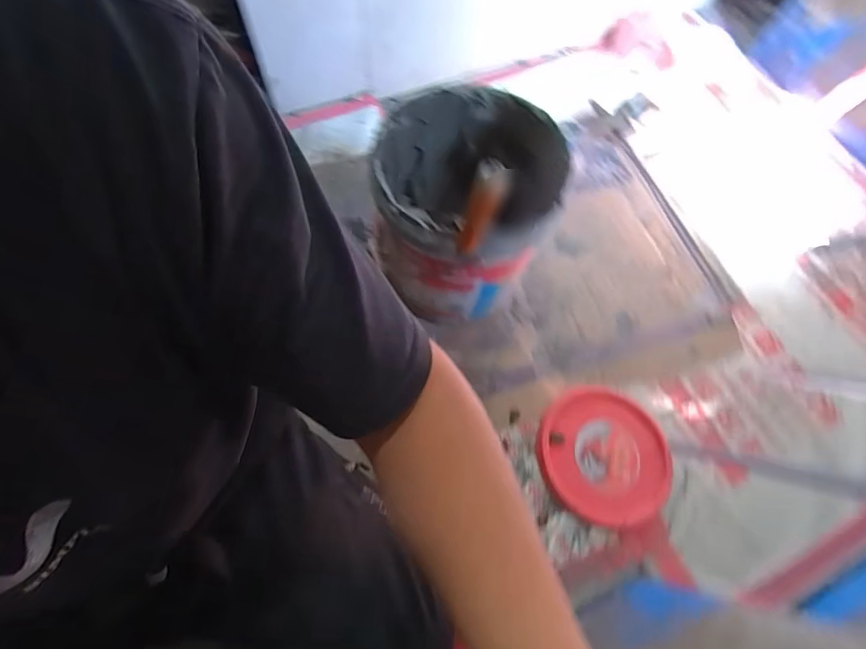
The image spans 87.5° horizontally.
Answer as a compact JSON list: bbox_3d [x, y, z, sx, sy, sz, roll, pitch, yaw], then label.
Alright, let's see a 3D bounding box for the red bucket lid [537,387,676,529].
[{"bbox_3d":[0.330,0.247,0.871,0.243,0.027,0.254,1,66,-2],"label":"red bucket lid"}]

